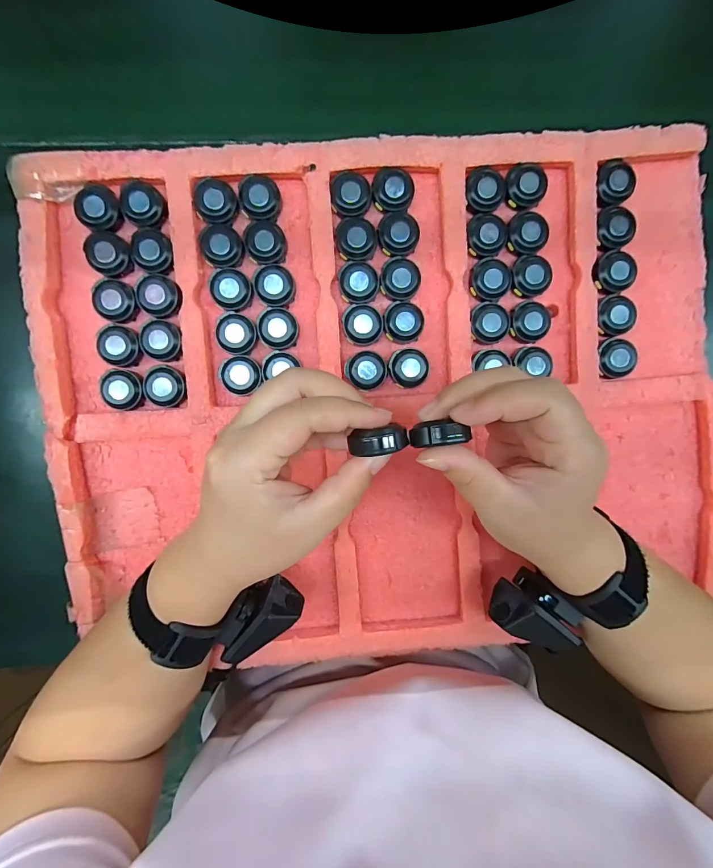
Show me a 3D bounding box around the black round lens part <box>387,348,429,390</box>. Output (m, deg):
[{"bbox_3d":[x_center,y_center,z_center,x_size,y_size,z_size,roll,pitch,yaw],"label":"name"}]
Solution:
[{"bbox_3d":[0.039,-0.050,0.287,0.029,0.011,0.028,0,96,-2],"label":"black round lens part"}]

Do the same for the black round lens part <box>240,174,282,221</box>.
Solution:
[{"bbox_3d":[-0.069,-0.168,0.275,0.028,0.010,0.029,0,96,-2],"label":"black round lens part"}]

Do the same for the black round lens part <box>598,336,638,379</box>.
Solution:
[{"bbox_3d":[0.200,-0.059,0.295,0.035,0.016,0.032,0,96,-2],"label":"black round lens part"}]

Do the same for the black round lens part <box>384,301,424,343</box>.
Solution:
[{"bbox_3d":[0.035,-0.084,0.287,0.029,0.013,0.029,0,96,-2],"label":"black round lens part"}]

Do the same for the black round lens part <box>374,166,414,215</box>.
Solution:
[{"bbox_3d":[0.026,-0.176,0.277,0.030,0.011,0.028,0,96,-2],"label":"black round lens part"}]

